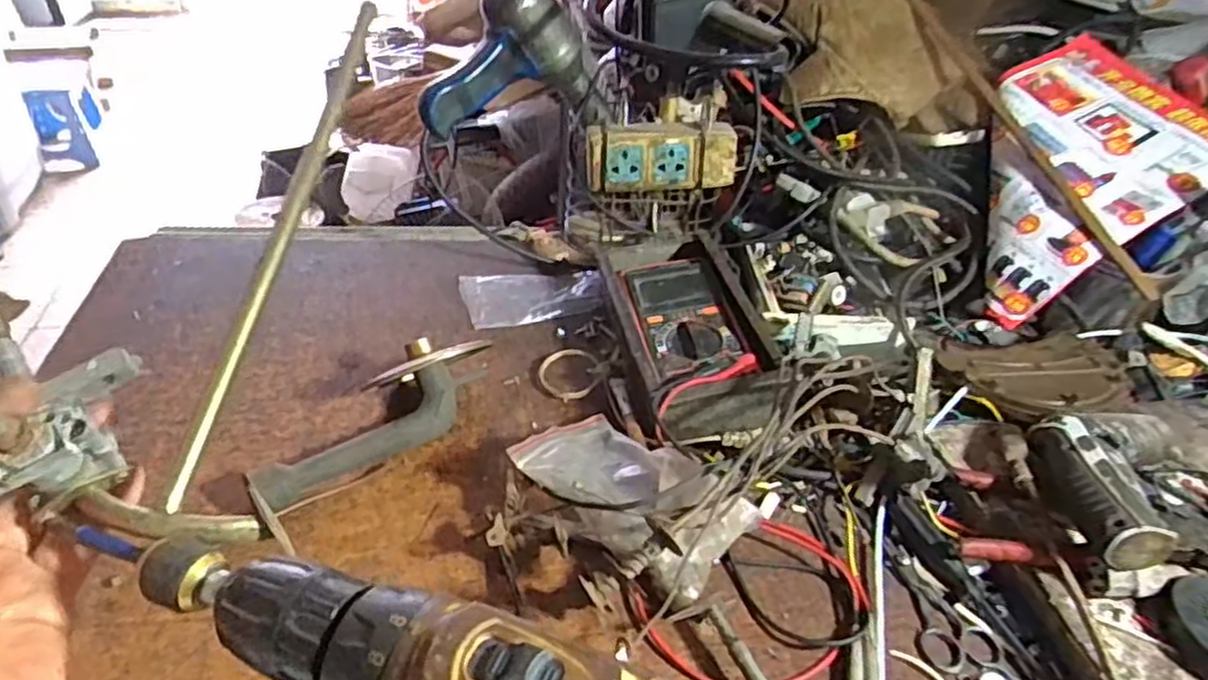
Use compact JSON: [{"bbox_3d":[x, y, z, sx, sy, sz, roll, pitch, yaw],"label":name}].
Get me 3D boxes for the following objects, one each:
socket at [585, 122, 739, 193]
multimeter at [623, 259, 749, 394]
[{"bbox_3d":[0.053,-0.169,0.705,0.135,0.059,0.031,0,38,-6],"label":"socket"},{"bbox_3d":[0.066,-0.011,0.635,0.076,0.027,0.168,-3,38,-10],"label":"multimeter"}]

